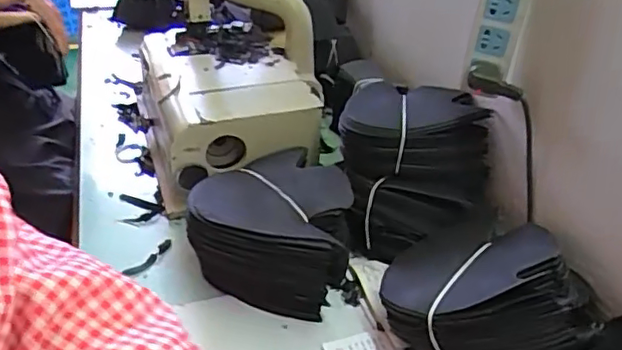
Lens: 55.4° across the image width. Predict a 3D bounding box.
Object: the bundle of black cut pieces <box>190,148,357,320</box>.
[{"bbox_3d":[-0.043,0.060,0.761,0.180,0.114,0.200,8,37,11],"label":"bundle of black cut pieces"}]

